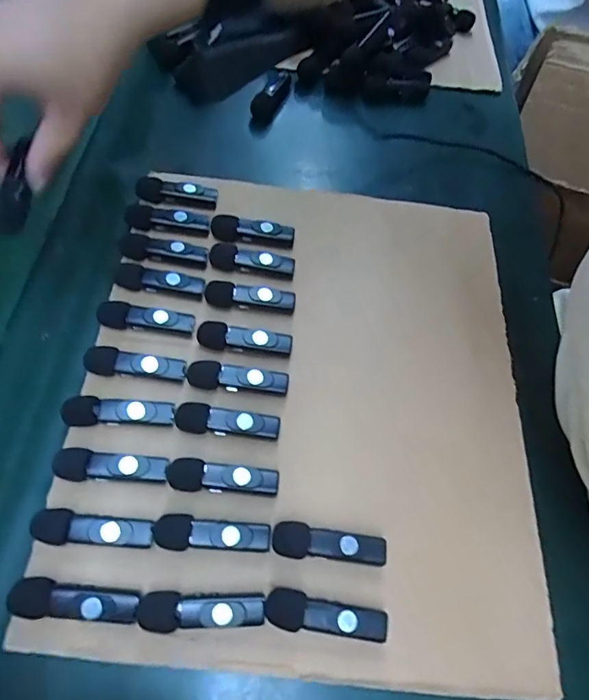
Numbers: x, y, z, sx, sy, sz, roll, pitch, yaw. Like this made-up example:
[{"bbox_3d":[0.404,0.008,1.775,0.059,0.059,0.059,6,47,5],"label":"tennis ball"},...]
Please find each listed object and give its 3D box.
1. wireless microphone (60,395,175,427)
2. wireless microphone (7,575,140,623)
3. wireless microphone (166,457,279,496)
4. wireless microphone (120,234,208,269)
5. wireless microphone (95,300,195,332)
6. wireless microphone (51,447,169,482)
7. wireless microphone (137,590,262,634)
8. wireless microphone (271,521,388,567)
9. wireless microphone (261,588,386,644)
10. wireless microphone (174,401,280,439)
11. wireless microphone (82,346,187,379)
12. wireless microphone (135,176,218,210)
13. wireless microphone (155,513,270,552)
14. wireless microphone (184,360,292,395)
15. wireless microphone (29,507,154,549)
[{"bbox_3d":[-0.111,0.039,0.297,0.068,0.018,0.016,-1,62,-2],"label":"wireless microphone"},{"bbox_3d":[-0.115,0.132,0.248,0.065,0.016,0.019,5,62,1],"label":"wireless microphone"},{"bbox_3d":[-0.043,0.079,0.285,0.065,0.017,0.018,7,62,2],"label":"wireless microphone"},{"bbox_3d":[-0.099,-0.076,0.355,0.066,0.011,0.019,12,63,5],"label":"wireless microphone"},{"bbox_3d":[-0.103,-0.023,0.327,0.065,0.010,0.016,5,62,1],"label":"wireless microphone"},{"bbox_3d":[-0.108,0.069,0.282,0.062,0.017,0.018,-1,62,-2],"label":"wireless microphone"},{"bbox_3d":[-0.049,0.139,0.252,0.065,0.016,0.019,-2,62,-2],"label":"wireless microphone"},{"bbox_3d":[0.020,0.113,0.274,0.065,0.018,0.020,3,62,0],"label":"wireless microphone"},{"bbox_3d":[0.017,0.144,0.257,0.065,0.017,0.020,5,62,1],"label":"wireless microphone"},{"bbox_3d":[-0.042,0.047,0.301,0.064,0.017,0.019,7,62,2],"label":"wireless microphone"},{"bbox_3d":[-0.105,0.010,0.312,0.065,0.015,0.017,3,62,0],"label":"wireless microphone"},{"bbox_3d":[-0.095,-0.127,0.382,0.063,0.015,0.020,3,62,0],"label":"wireless microphone"},{"bbox_3d":[-0.047,0.106,0.271,0.064,0.017,0.019,0,62,-1],"label":"wireless microphone"},{"bbox_3d":[-0.038,0.020,0.313,0.066,0.014,0.015,6,62,2],"label":"wireless microphone"},{"bbox_3d":[-0.112,0.103,0.265,0.064,0.016,0.019,7,62,2],"label":"wireless microphone"}]

